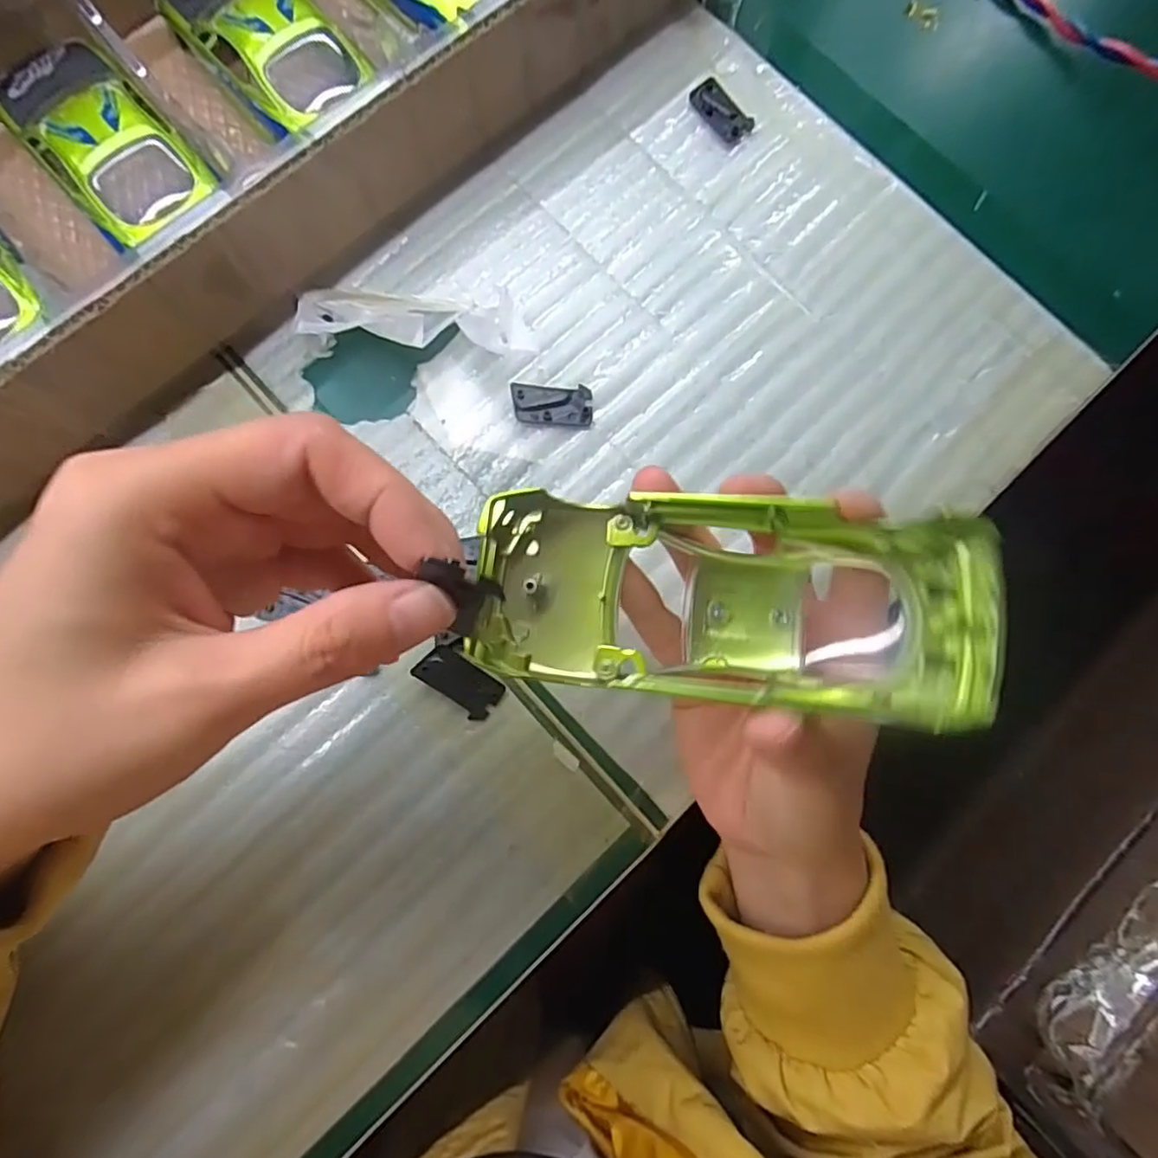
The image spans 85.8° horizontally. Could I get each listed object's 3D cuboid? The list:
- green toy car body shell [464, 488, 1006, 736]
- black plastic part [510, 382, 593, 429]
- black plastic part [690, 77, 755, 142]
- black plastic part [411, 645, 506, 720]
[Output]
[{"bbox_3d":[0.041,0.007,0.174,0.139,0.025,0.054,5,83,7],"label":"green toy car body shell"},{"bbox_3d":[-0.011,-0.074,0.263,0.033,0.004,0.018,0,80,-2],"label":"black plastic part"},{"bbox_3d":[0.066,-0.217,0.288,0.017,0.004,0.033,-34,83,-7],"label":"black plastic part"},{"bbox_3d":[-0.047,0.040,0.245,0.033,0.004,0.019,39,81,5],"label":"black plastic part"}]

